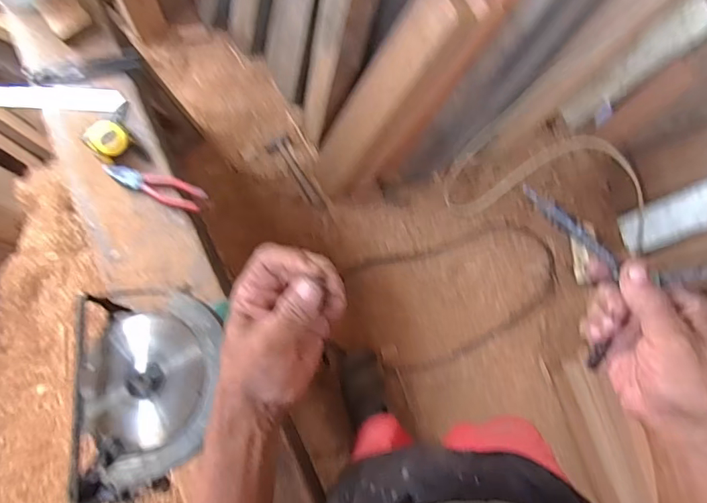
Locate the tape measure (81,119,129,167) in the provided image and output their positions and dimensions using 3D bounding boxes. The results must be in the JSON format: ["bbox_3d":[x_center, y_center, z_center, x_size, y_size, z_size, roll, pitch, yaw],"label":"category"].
[{"bbox_3d":[-0.457,-0.206,0.898,0.068,0.042,0.071,0,73,1],"label":"tape measure"}]

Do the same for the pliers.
[{"bbox_3d":[-0.367,-0.124,0.891,0.197,0.025,0.053,23,75,8],"label":"pliers"}]

